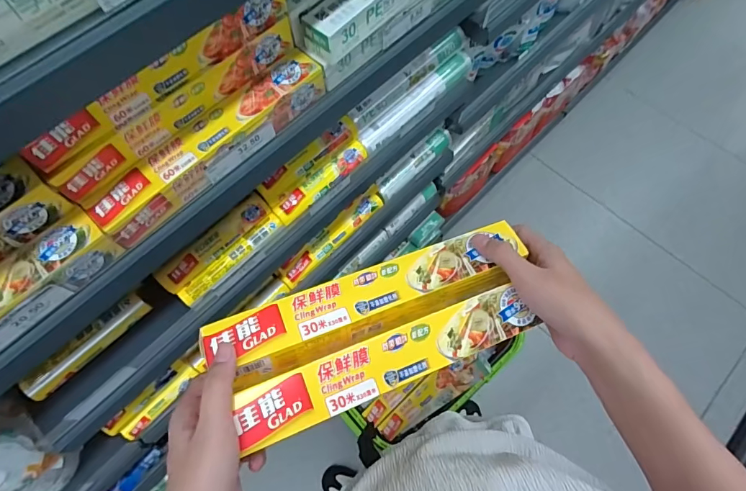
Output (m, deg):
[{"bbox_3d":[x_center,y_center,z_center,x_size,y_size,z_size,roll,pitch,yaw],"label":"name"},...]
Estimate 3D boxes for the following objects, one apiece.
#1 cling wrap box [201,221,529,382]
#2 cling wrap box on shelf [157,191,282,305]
[{"bbox_3d":[0.003,0.052,0.396,0.298,0.045,0.054,-18,68,-14],"label":"cling wrap box"},{"bbox_3d":[-0.246,0.008,0.686,0.045,0.056,0.206,42,75,16],"label":"cling wrap box on shelf"}]

